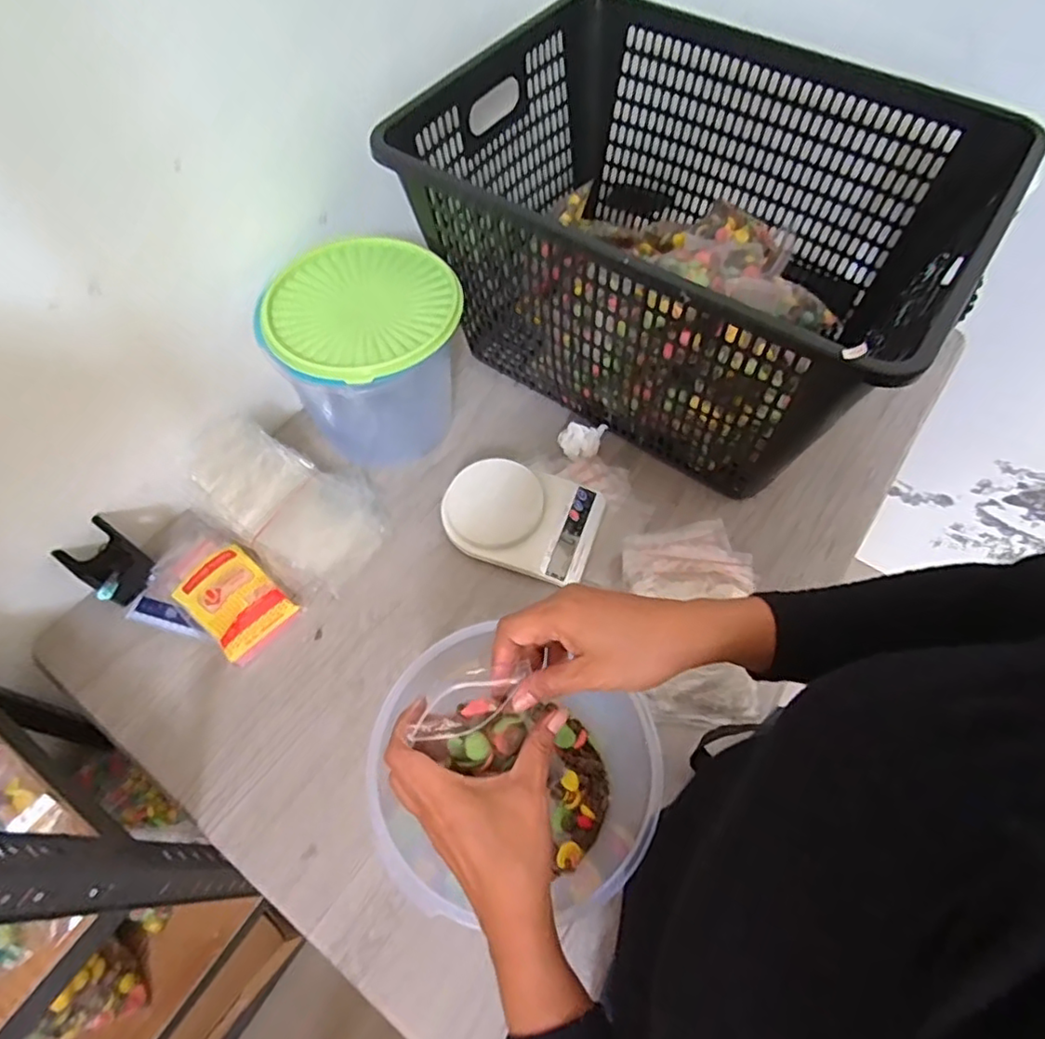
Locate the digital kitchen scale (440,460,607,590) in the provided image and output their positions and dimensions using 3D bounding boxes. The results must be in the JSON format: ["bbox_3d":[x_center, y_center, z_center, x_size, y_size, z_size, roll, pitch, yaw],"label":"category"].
[{"bbox_3d":[-0.001,-0.007,0.733,0.177,0.039,0.127,17,62,9],"label":"digital kitchen scale"}]

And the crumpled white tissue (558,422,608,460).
[{"bbox_3d":[0.076,-0.099,0.785,0.059,0.034,0.039,-1,61,-1],"label":"crumpled white tissue"}]

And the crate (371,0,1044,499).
[{"bbox_3d":[0.175,-0.313,0.741,0.528,0.293,0.417,31,65,16],"label":"crate"}]

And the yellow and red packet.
[{"bbox_3d":[-0.318,0.090,0.692,0.116,0.030,0.083,37,67,18],"label":"yellow and red packet"}]

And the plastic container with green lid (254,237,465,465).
[{"bbox_3d":[-0.174,-0.185,0.737,0.196,0.184,0.187,0,61,0],"label":"plastic container with green lid"}]

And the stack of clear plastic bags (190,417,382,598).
[{"bbox_3d":[-0.267,-0.025,0.730,0.220,0.033,0.135,39,64,-3],"label":"stack of clear plastic bags"}]

